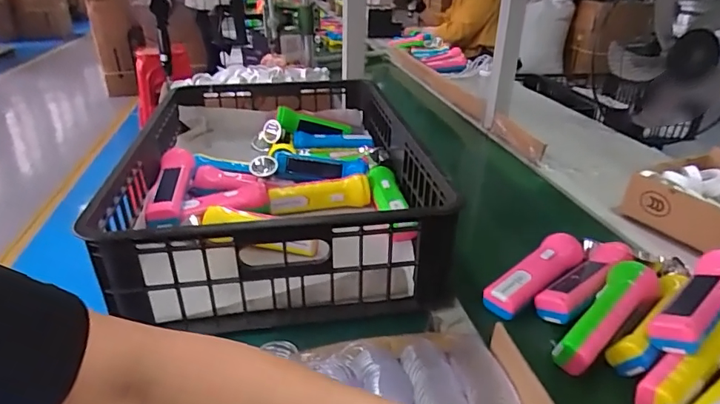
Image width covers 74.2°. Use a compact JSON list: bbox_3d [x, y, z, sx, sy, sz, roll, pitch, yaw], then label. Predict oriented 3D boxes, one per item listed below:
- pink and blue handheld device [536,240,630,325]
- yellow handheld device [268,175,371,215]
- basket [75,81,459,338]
[{"bbox_3d":[0.276,0.097,0.584,0.154,0.037,0.055,-27,36,-34],"label":"pink and blue handheld device"},{"bbox_3d":[-0.063,-0.010,0.745,0.156,0.043,0.029,-3,28,-8],"label":"yellow handheld device"},{"bbox_3d":[-0.123,-0.048,0.752,0.405,0.143,0.585,-3,28,-8],"label":"basket"}]

